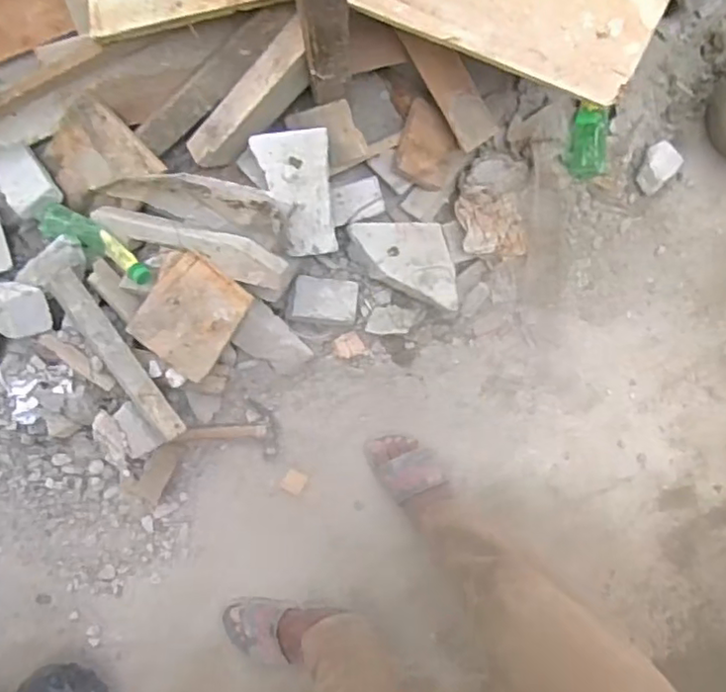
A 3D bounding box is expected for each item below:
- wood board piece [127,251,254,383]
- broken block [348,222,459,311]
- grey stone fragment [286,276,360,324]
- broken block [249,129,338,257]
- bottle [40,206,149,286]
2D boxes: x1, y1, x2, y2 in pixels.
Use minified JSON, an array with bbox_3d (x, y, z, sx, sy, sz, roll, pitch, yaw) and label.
[{"bbox_3d":[-0.294,-0.053,1.074,0.154,0.022,0.188,36,106,0],"label":"wood board piece"},{"bbox_3d":[0.060,-0.147,1.141,0.219,0.052,0.154,1,93,-1],"label":"broken block"},{"bbox_3d":[-0.072,-0.084,1.160,0.122,0.025,0.087,5,110,0],"label":"grey stone fragment"},{"bbox_3d":[-0.107,-0.251,1.046,0.115,0.029,0.195,-8,93,-1],"label":"broken block"},{"bbox_3d":[-0.453,-0.173,1.090,0.223,0.067,0.063,29,91,16],"label":"bottle"}]

